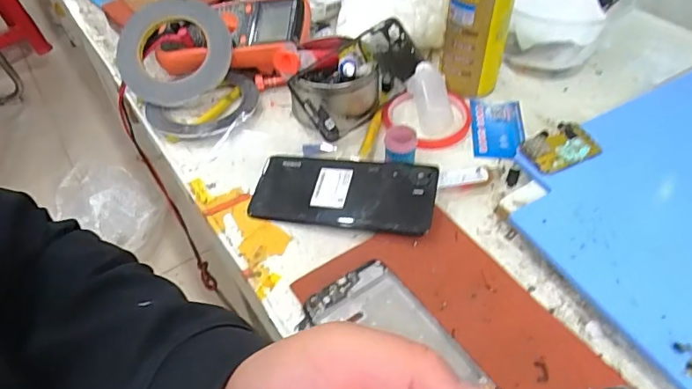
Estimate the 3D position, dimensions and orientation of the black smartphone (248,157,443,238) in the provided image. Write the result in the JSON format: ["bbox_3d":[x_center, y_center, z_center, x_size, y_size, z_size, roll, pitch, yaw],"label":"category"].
[{"bbox_3d":[-0.004,-0.002,0.443,0.164,0.009,0.072,3,57,17],"label":"black smartphone"}]

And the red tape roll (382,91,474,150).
[{"bbox_3d":[0.090,-0.082,0.521,0.091,0.011,0.087,-3,50,4],"label":"red tape roll"}]

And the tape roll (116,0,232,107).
[{"bbox_3d":[-0.190,-0.159,0.550,0.122,0.017,0.123,0,80,3],"label":"tape roll"}]

